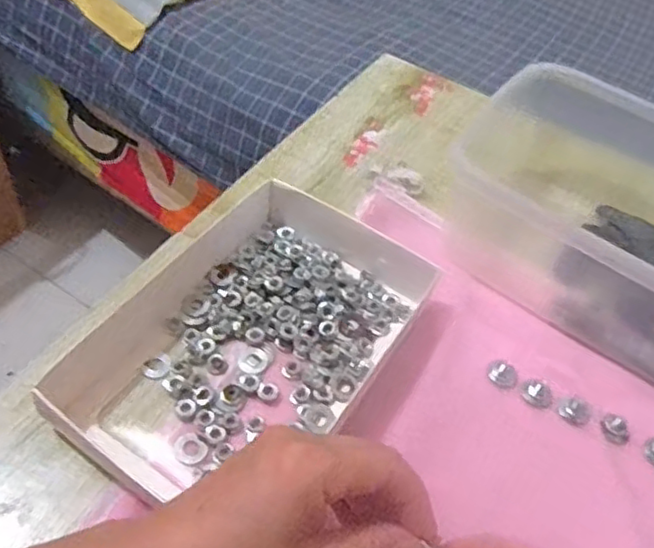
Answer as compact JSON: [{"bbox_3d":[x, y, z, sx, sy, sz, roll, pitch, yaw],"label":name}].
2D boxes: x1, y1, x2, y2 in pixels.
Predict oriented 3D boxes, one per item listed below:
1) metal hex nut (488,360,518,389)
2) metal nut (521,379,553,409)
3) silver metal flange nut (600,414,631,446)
[{"bbox_3d":[0.108,0.060,0.386,0.017,0.005,0.016,28,55,15],"label":"metal hex nut"},{"bbox_3d":[0.126,0.071,0.380,0.018,0.005,0.017,8,52,-1],"label":"metal nut"},{"bbox_3d":[0.168,0.090,0.368,0.018,0.006,0.017,3,52,-4],"label":"silver metal flange nut"}]

